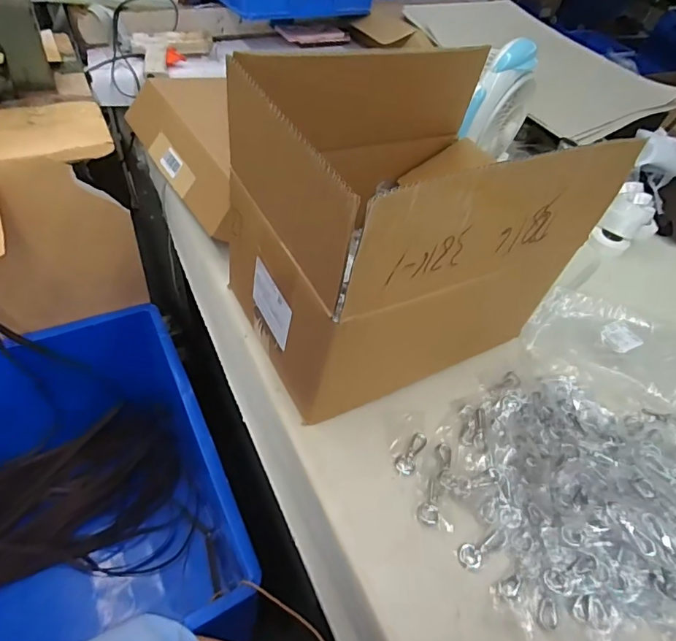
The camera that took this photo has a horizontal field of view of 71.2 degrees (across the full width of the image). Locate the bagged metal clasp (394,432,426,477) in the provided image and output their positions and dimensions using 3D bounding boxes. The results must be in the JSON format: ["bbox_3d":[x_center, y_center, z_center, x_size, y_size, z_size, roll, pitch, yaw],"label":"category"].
[{"bbox_3d":[0.085,0.154,0.554,0.023,0.004,0.061,25,50,12],"label":"bagged metal clasp"}]

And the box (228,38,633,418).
[{"bbox_3d":[0.085,-0.117,0.575,0.374,0.298,0.255,-20,55,-25],"label":"box"}]

